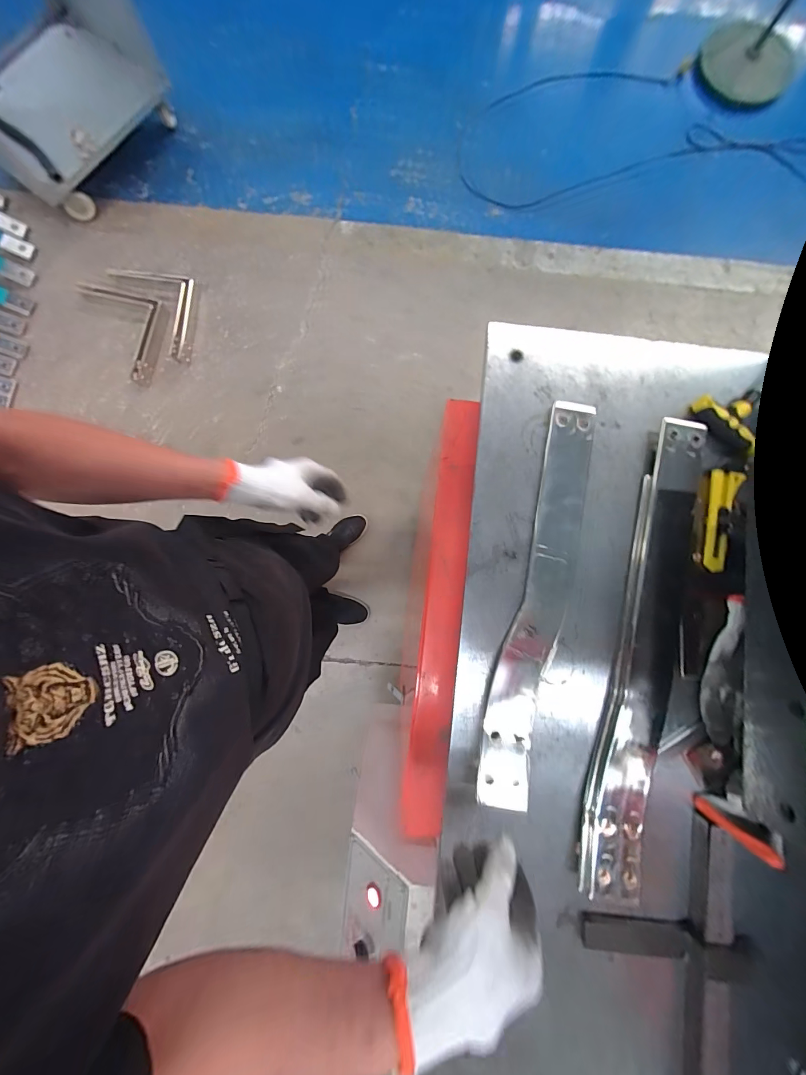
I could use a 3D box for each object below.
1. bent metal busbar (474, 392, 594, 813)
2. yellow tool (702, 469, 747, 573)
[{"bbox_3d":[0.174,0.071,0.444,0.065,0.020,0.503,13,82,7],"label":"bent metal busbar"},{"bbox_3d":[0.417,-0.021,0.456,0.045,0.024,0.129,12,85,0],"label":"yellow tool"}]

